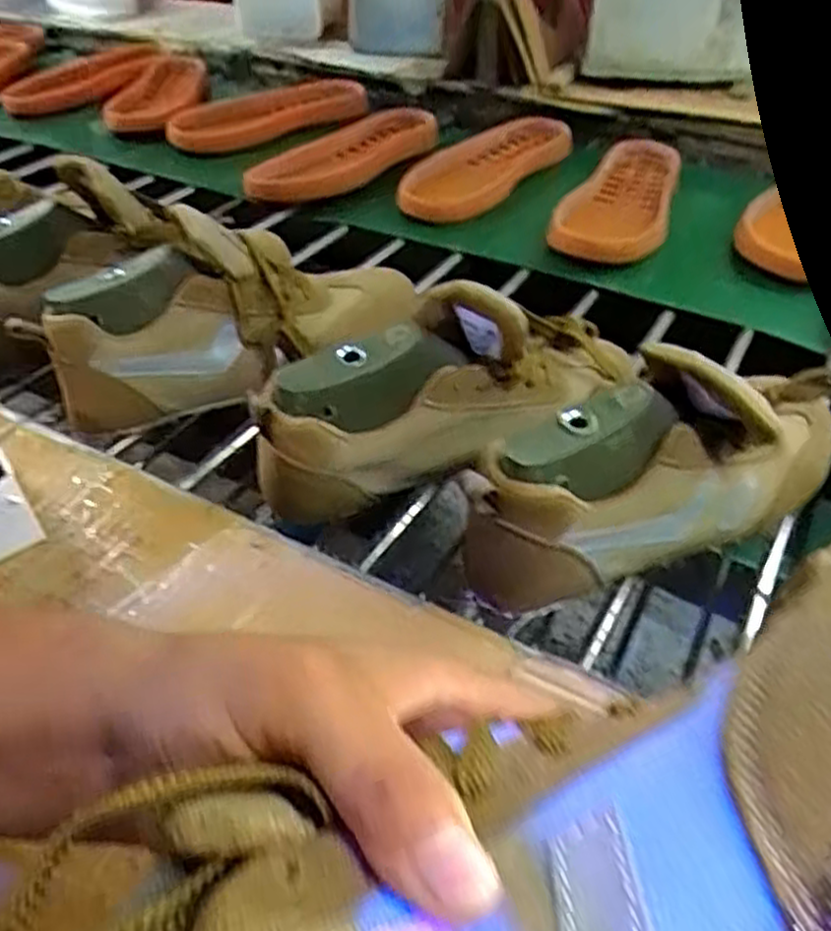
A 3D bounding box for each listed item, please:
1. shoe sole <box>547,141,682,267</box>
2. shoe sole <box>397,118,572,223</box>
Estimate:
[{"bbox_3d":[0.228,-0.294,0.853,0.113,0.045,0.276,16,44,14],"label":"shoe sole"},{"bbox_3d":[0.083,-0.359,0.922,0.118,0.041,0.288,33,50,29],"label":"shoe sole"}]

